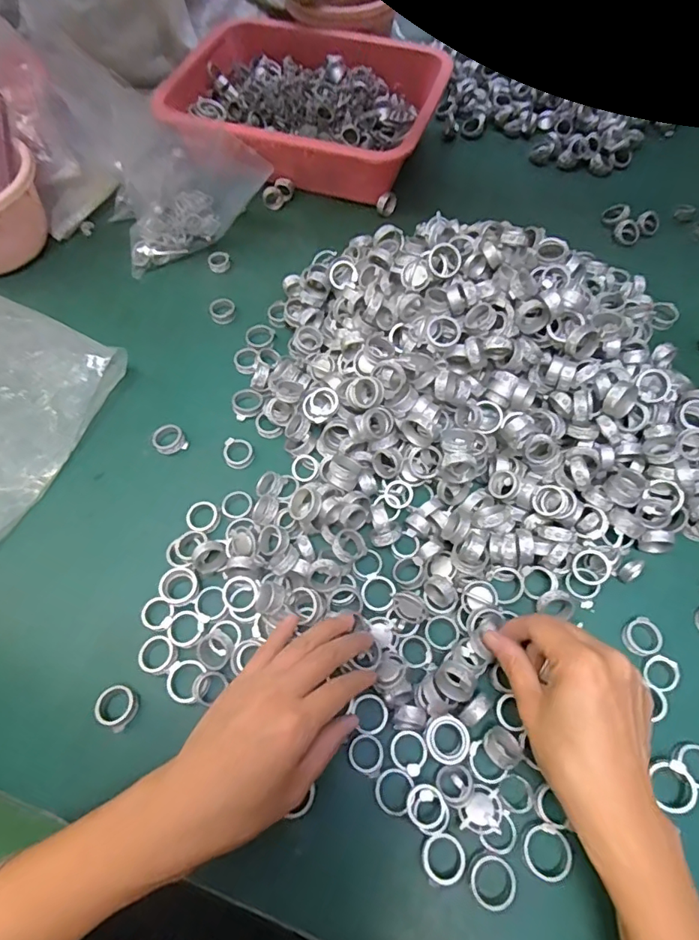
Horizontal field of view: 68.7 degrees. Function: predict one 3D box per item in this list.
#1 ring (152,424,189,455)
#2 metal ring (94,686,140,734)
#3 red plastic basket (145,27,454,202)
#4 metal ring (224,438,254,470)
[{"bbox_3d":[-0.160,-0.027,0.451,0.027,0.010,0.025,-1,62,1],"label":"ring"},{"bbox_3d":[-0.160,0.163,0.352,0.028,0.009,0.026,-1,62,1],"label":"metal ring"},{"bbox_3d":[-0.040,-0.443,0.628,0.299,0.089,0.245,14,63,9],"label":"red plastic basket"},{"bbox_3d":[-0.096,-0.015,0.444,0.025,0.008,0.027,-1,62,1],"label":"metal ring"}]

